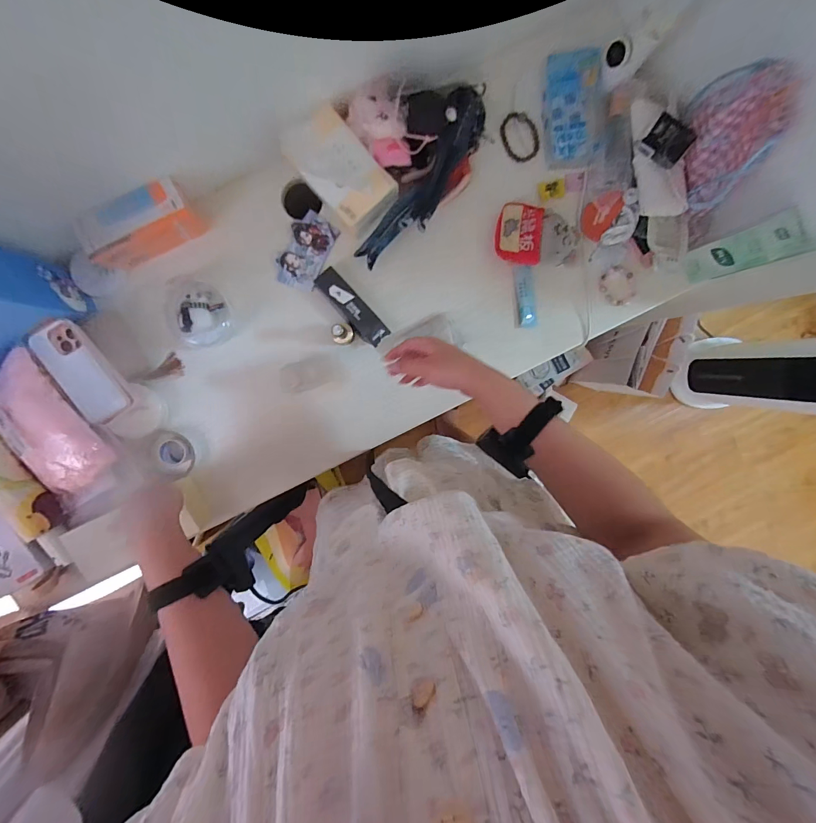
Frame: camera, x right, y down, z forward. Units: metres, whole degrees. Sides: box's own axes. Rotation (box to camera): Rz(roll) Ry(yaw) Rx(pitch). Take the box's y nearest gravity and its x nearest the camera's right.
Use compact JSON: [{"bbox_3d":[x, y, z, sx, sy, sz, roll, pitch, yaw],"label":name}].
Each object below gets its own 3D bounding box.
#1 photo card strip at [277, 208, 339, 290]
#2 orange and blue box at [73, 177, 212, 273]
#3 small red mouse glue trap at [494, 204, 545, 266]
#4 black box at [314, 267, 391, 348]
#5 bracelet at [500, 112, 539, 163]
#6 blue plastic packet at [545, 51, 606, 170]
[{"bbox_3d":[-0.164,-0.257,0.611,0.066,0.005,0.117,26,93,-11],"label":"photo card strip"},{"bbox_3d":[-0.382,-0.265,0.555,0.156,0.090,0.069,-28,97,0],"label":"orange and blue box"},{"bbox_3d":[0.173,-0.281,0.594,0.071,0.016,0.097,5,85,16],"label":"small red mouse glue trap"},{"bbox_3d":[-0.090,-0.166,0.612,0.040,0.027,0.137,-42,97,1],"label":"black box"},{"bbox_3d":[0.179,-0.439,0.605,0.052,0.010,0.075,-23,97,-1],"label":"bracelet"},{"bbox_3d":[0.253,-0.463,0.584,0.085,0.032,0.158,-10,97,-2],"label":"blue plastic packet"}]

